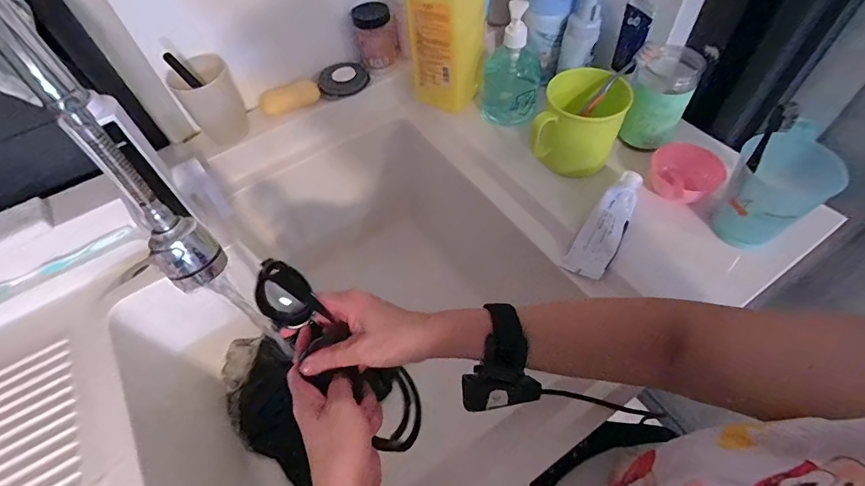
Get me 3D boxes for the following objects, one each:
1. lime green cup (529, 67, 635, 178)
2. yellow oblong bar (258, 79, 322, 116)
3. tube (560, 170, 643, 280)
[{"bbox_3d":[0.197,-0.160,0.568,0.099,0.114,0.092,-2,55,3],"label":"lime green cup"},{"bbox_3d":[-0.224,-0.230,0.673,0.092,0.027,0.029,-18,56,-9],"label":"yellow oblong bar"},{"bbox_3d":[0.219,-0.026,0.535,0.049,0.015,0.152,29,77,22],"label":"tube"}]

